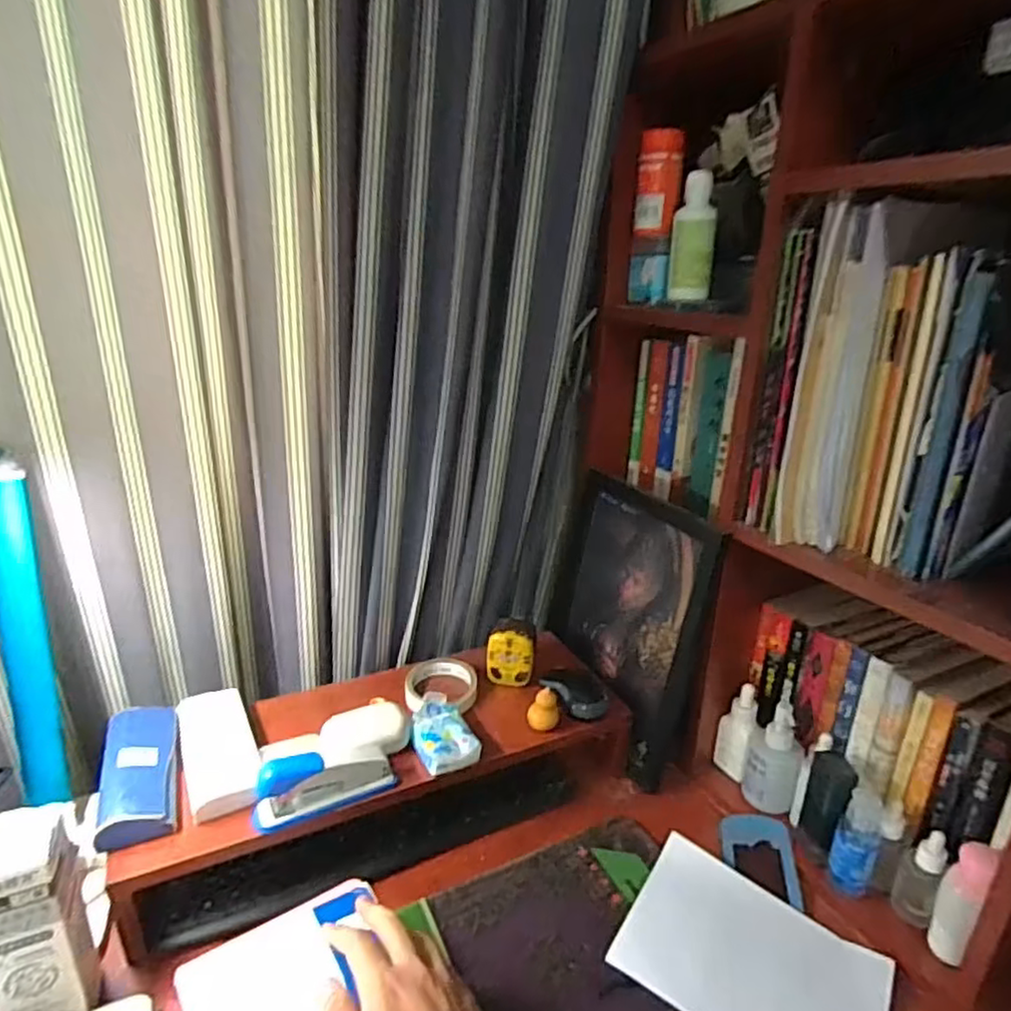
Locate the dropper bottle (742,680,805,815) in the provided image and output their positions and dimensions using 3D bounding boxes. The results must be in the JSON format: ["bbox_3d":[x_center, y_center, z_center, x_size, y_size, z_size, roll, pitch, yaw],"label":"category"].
[{"bbox_3d":[0.299,0.269,0.710,0.053,0.121,0.062,11,22,24],"label":"dropper bottle"}]

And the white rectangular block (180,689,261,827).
[{"bbox_3d":[-0.288,0.248,0.650,0.065,0.039,0.154,-10,23,-29],"label":"white rectangular block"}]

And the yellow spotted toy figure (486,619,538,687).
[{"bbox_3d":[0.008,0.177,0.782,0.056,0.073,0.044,5,20,7],"label":"yellow spotted toy figure"}]

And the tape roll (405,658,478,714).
[{"bbox_3d":[-0.076,0.211,0.772,0.083,0.017,0.101,1,20,-2],"label":"tape roll"}]

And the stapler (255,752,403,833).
[{"bbox_3d":[-0.169,0.255,0.602,0.125,0.060,0.028,-9,23,-27],"label":"stapler"}]

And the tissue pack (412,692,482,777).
[{"bbox_3d":[-0.069,0.238,0.679,0.059,0.025,0.092,-8,23,-26],"label":"tissue pack"}]

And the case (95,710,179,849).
[{"bbox_3d":[-0.349,0.251,0.613,0.064,0.029,0.163,-7,22,-24],"label":"case"}]

